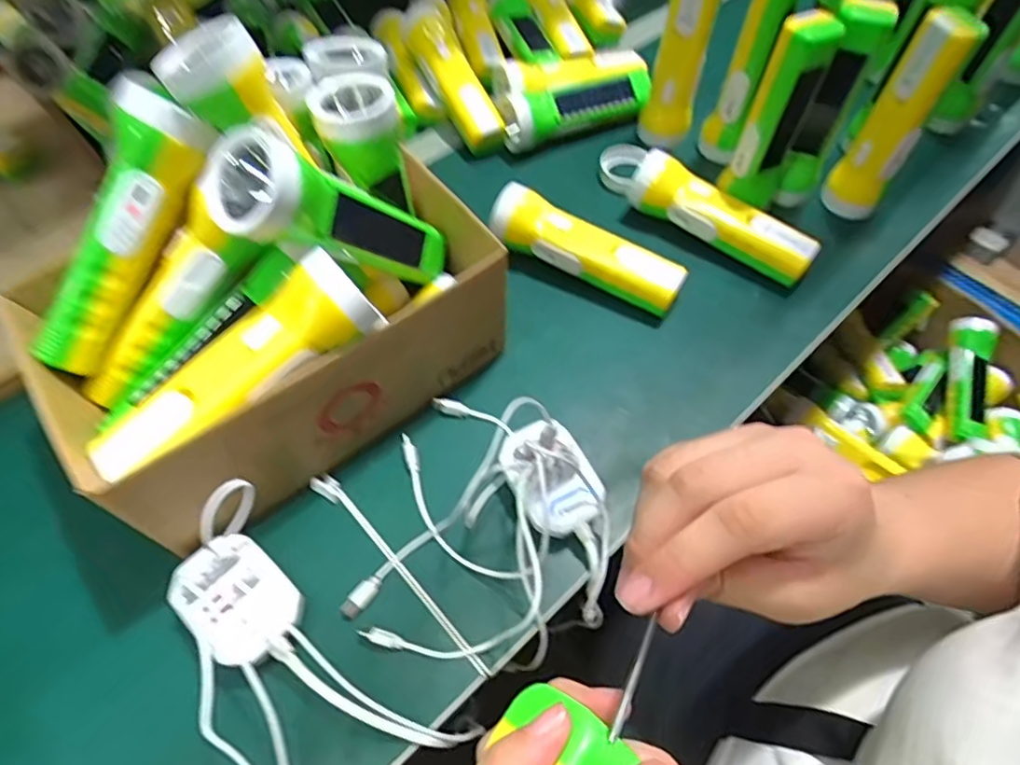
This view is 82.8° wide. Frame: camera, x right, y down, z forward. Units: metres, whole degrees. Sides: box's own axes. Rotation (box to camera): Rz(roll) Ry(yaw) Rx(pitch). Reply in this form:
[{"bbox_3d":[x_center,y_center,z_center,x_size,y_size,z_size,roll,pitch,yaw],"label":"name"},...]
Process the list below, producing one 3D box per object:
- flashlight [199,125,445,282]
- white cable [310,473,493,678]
[{"bbox_3d":[-0.096,-0.097,0.360,0.052,0.169,0.051,-49,66,18],"label":"flashlight"},{"bbox_3d":[-0.073,0.120,0.373,0.013,0.009,0.170,-39,65,-23],"label":"white cable"}]

